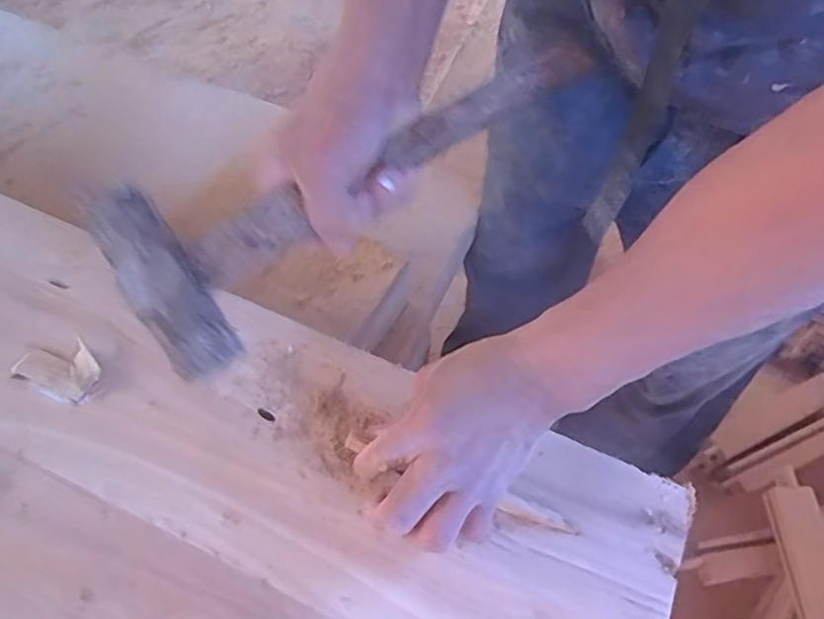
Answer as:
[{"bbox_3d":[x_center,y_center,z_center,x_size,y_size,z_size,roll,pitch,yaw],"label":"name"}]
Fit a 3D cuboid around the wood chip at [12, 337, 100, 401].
[{"bbox_3d":[-0.257,0.040,0.432,0.059,0.006,0.039,20,60,11],"label":"wood chip"}]

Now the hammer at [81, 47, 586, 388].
[{"bbox_3d":[-0.052,-0.101,0.383,0.310,0.044,0.120,-40,91,-3],"label":"hammer"}]

